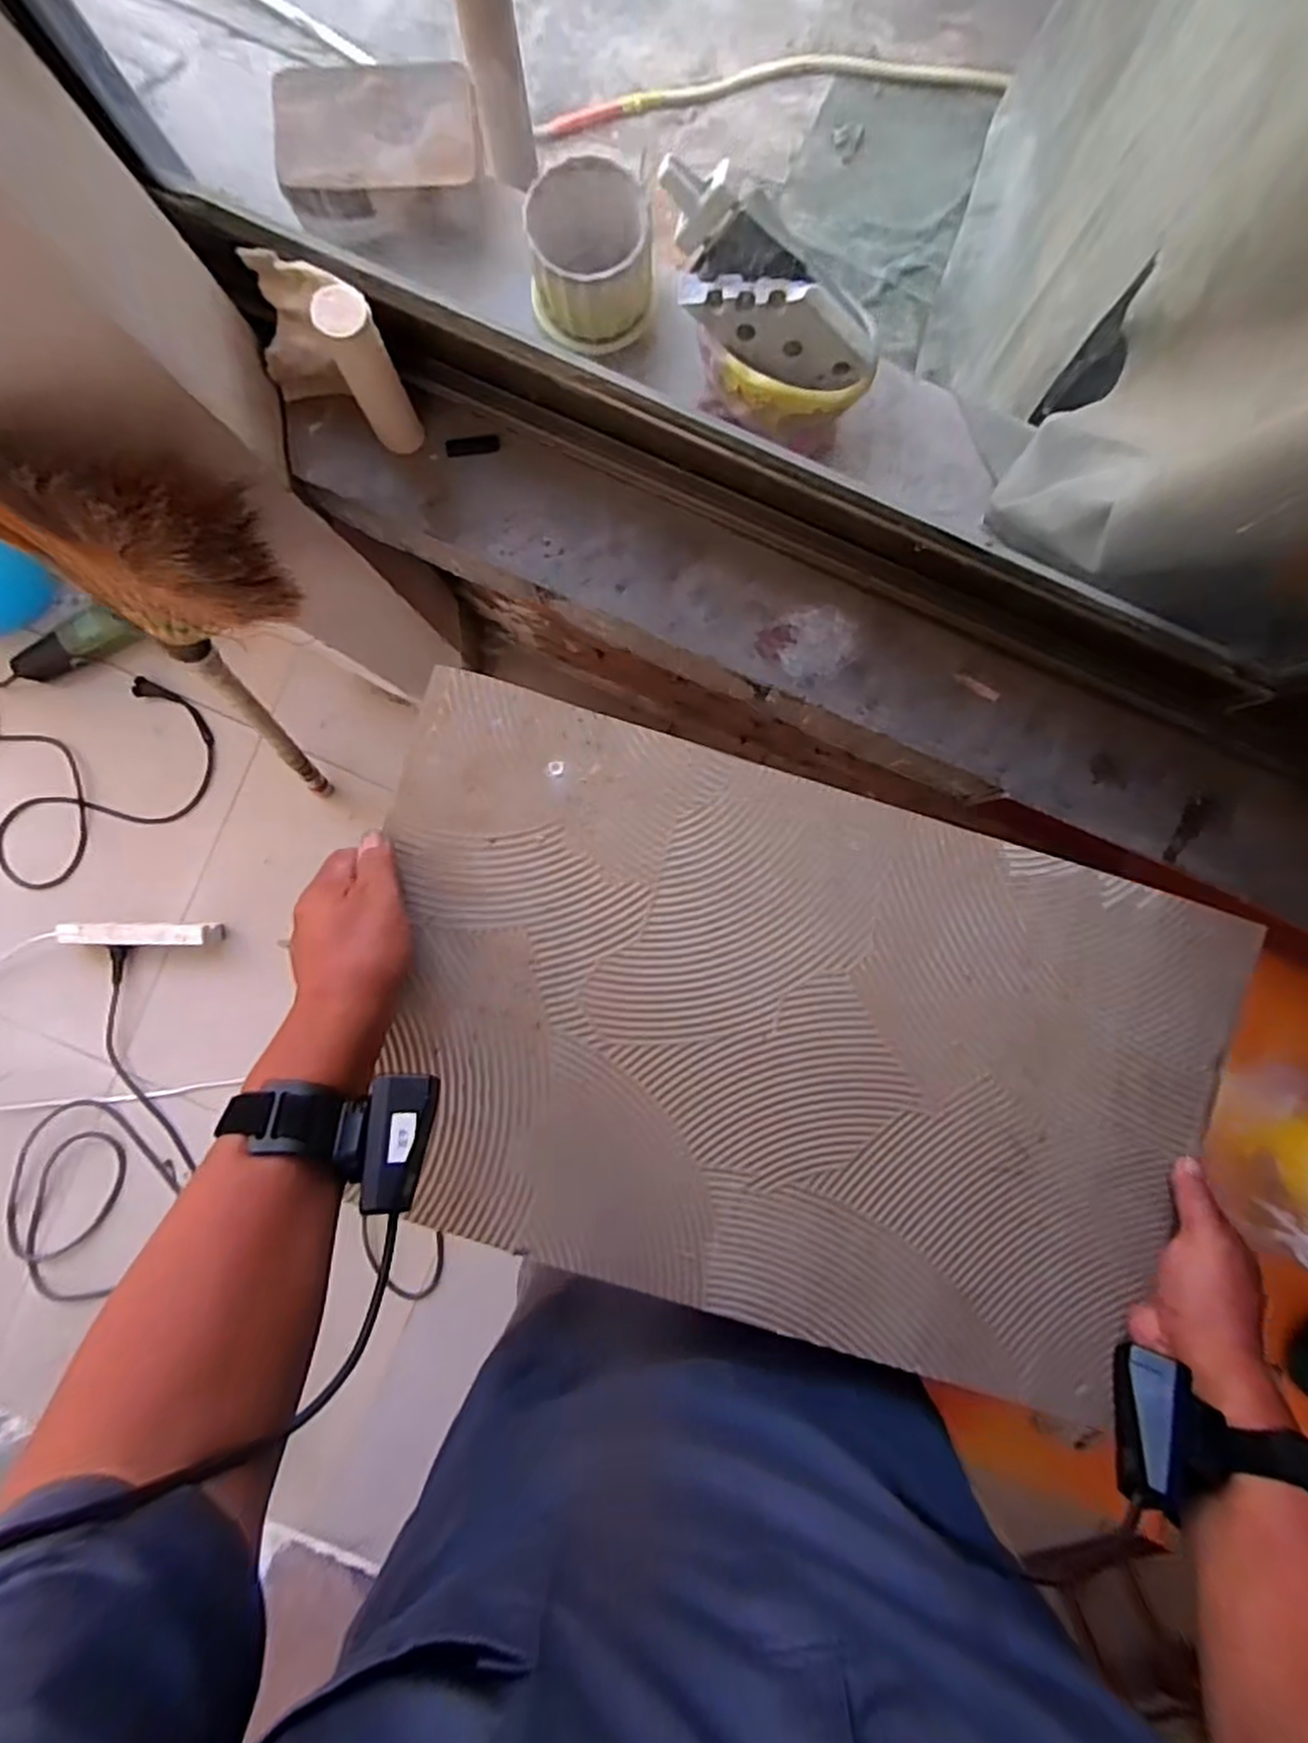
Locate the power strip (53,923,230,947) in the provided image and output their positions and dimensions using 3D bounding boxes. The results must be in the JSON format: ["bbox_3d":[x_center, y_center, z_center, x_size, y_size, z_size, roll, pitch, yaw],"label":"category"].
[{"bbox_3d":[-0.825,0.101,1.167,0.241,0.051,0.038,1,92,0],"label":"power strip"}]

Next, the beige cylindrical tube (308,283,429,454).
[{"bbox_3d":[-0.191,-0.336,0.491,0.035,0.121,0.038,0,92,0],"label":"beige cylindrical tube"}]

